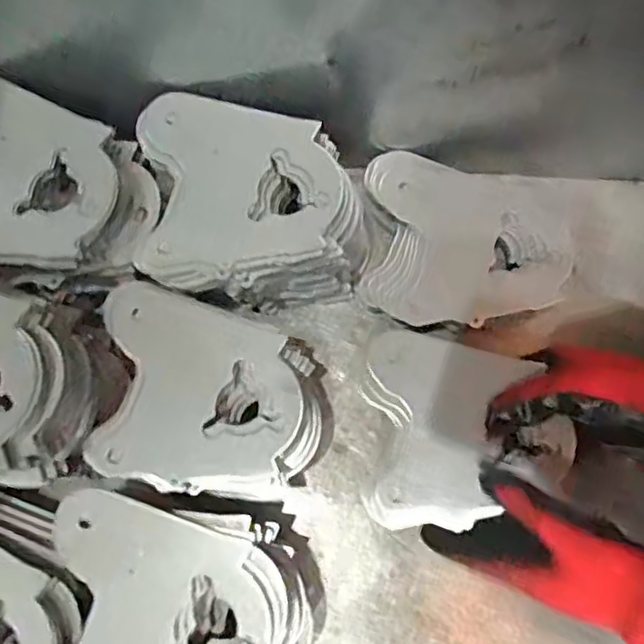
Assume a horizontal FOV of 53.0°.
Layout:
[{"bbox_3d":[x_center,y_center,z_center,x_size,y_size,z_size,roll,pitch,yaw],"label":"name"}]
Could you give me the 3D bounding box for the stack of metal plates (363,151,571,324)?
[{"bbox_3d":[0.115,-0.061,0.523,0.159,0.046,0.137,3,77,2],"label":"stack of metal plates"}]

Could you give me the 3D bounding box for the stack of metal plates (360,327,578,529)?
[{"bbox_3d":[0.101,0.072,0.460,0.138,0.016,0.135,-3,78,10],"label":"stack of metal plates"}]

